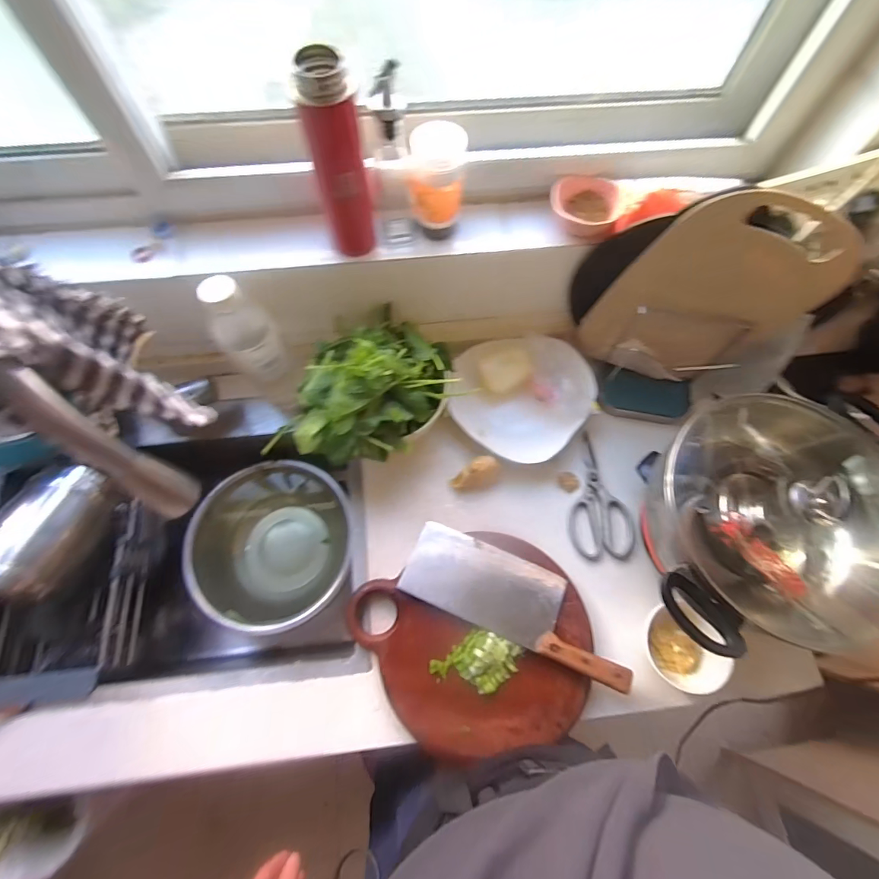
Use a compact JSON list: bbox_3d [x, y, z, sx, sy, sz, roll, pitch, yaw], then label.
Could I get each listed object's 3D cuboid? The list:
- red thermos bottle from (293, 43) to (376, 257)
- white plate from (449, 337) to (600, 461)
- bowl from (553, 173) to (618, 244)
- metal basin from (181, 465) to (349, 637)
[{"bbox_3d":[-0.113,-0.304,0.486,0.052,0.201,0.060,-1,68,-2],"label":"red thermos bottle"},{"bbox_3d":[0.133,-0.075,0.711,0.228,0.071,0.202,27,70,9],"label":"white plate"},{"bbox_3d":[0.200,-0.327,0.595,0.088,0.038,0.087,13,69,4],"label":"bowl"},{"bbox_3d":[-0.304,0.198,0.807,0.277,0.168,0.278,1,68,-1],"label":"metal basin"}]

